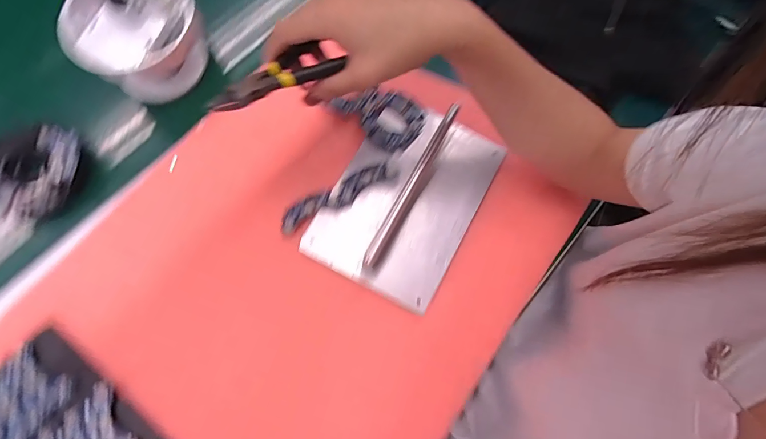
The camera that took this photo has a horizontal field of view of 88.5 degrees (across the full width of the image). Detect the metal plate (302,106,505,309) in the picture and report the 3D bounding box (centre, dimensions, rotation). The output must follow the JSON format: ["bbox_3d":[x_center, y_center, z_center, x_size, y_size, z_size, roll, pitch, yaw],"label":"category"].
[{"bbox_3d":[0.026,-0.023,0.414,0.141,0.013,0.199,30,76,2],"label":"metal plate"}]

